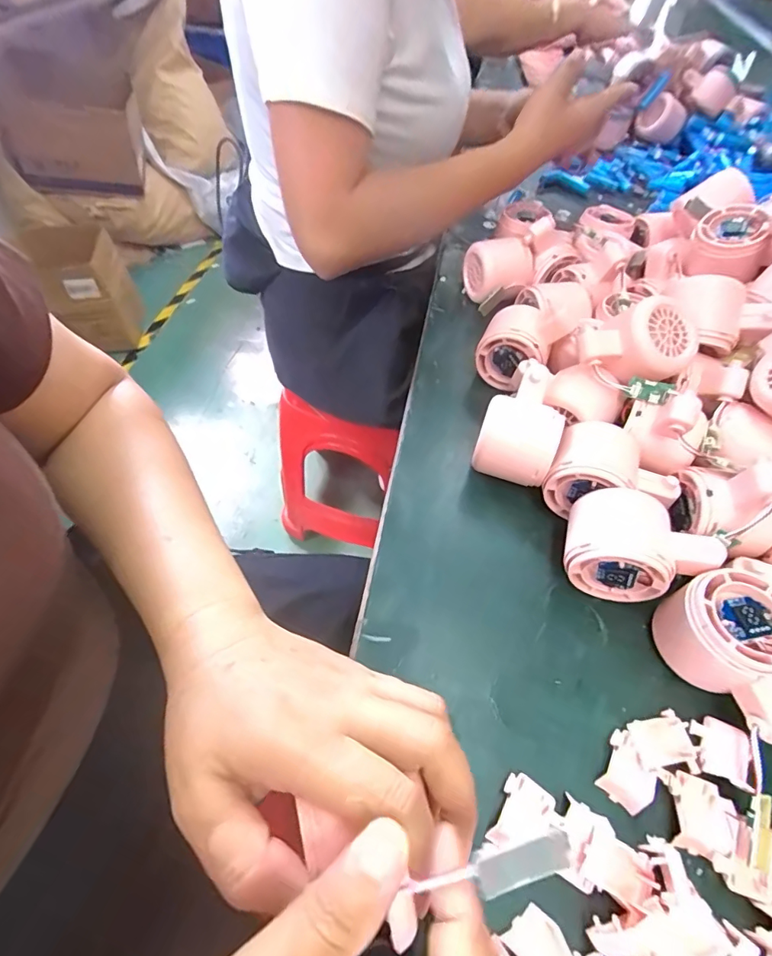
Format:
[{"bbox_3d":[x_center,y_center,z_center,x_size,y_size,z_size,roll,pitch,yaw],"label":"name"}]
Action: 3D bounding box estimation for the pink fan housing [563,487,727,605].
[{"bbox_3d":[0.155,0.047,0.291,0.077,0.054,0.050,19,55,14],"label":"pink fan housing"}]

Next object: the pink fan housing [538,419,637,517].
[{"bbox_3d":[0.143,-0.006,0.323,0.052,0.048,0.053,23,56,17],"label":"pink fan housing"}]

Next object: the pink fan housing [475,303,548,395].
[{"bbox_3d":[0.110,-0.112,0.401,0.054,0.059,0.054,17,55,12],"label":"pink fan housing"}]

